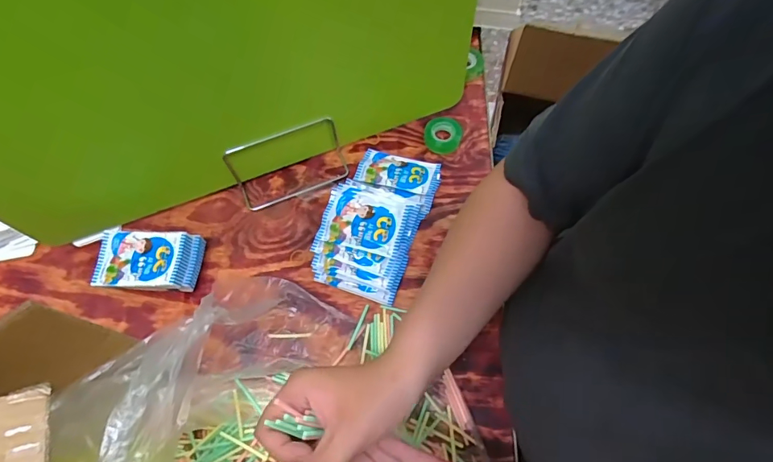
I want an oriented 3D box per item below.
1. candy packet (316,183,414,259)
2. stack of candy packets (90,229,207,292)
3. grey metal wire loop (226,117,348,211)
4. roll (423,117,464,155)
[{"bbox_3d":[-0.028,-0.015,0.564,0.098,0.025,0.079,14,69,13],"label":"candy packet"},{"bbox_3d":[-0.290,0.041,0.564,0.118,0.049,0.076,1,66,3],"label":"stack of candy packets"},{"bbox_3d":[-0.127,-0.088,0.596,0.148,0.082,0.055,-22,67,-7],"label":"grey metal wire loop"},{"bbox_3d":[0.079,-0.136,0.638,0.052,0.015,0.057,-1,66,2],"label":"roll"}]

